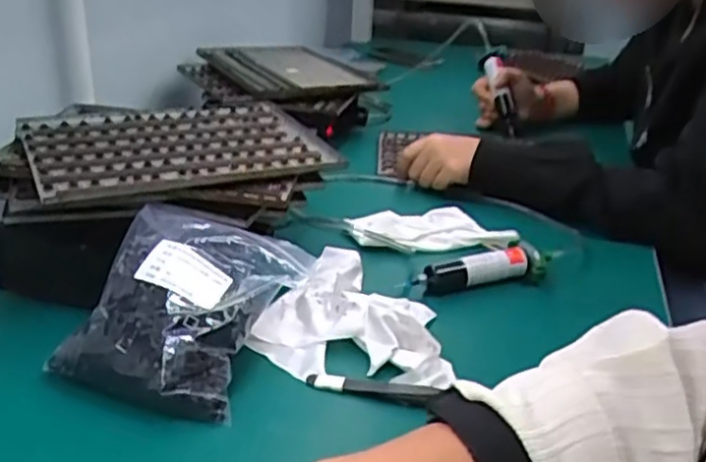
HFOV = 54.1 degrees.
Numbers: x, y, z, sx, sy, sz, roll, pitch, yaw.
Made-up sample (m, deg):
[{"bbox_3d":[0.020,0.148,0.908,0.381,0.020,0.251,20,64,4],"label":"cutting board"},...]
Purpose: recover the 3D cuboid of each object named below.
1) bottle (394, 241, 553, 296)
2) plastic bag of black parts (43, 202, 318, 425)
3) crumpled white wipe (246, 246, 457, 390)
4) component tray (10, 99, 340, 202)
[{"bbox_3d":[0.114,0.034,0.612,0.142,0.031,0.027,-8,28,-21],"label":"bottle"},{"bbox_3d":[-0.118,0.049,0.495,0.126,0.079,0.146,12,26,17],"label":"plastic bag of black parts"},{"bbox_3d":[0.014,0.057,0.551,0.150,0.035,0.167,11,26,14],"label":"crumpled white wipe"},{"bbox_3d":[-0.158,-0.078,0.619,0.242,0.007,0.178,-10,32,-28],"label":"component tray"}]

